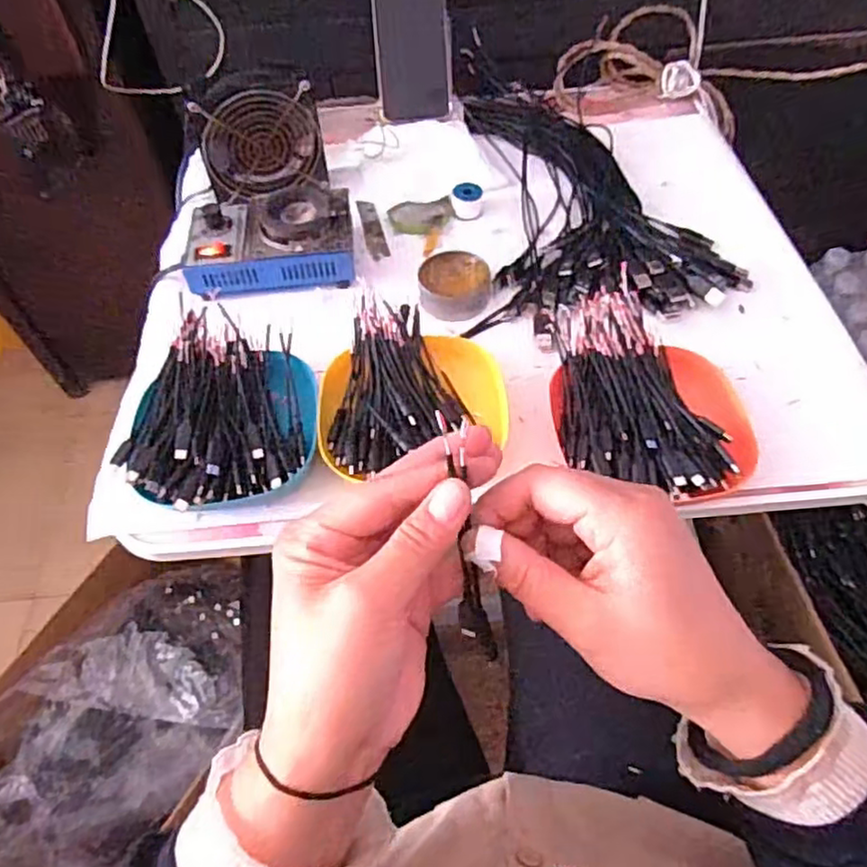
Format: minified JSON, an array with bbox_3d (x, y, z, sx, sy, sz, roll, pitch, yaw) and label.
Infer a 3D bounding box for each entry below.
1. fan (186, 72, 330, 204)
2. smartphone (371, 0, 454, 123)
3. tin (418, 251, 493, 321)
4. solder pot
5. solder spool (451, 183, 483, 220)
[{"bbox_3d":[-0.168,-0.289,0.658,0.114,0.117,0.031,-24,58,-13],"label":"fan"},{"bbox_3d":[-0.023,-0.423,0.719,0.081,0.162,0.013,-5,19,-1],"label":"smartphone"},{"bbox_3d":[0.020,-0.132,0.602,0.063,0.022,0.069,-1,55,2],"label":"tin"},{"bbox_3d":[-0.150,-0.180,0.620,0.153,0.056,0.096,-9,55,-3],"label":"solder pot"},{"bbox_3d":[0.034,-0.234,0.670,0.032,0.029,0.025,-4,55,1],"label":"solder spool"}]

